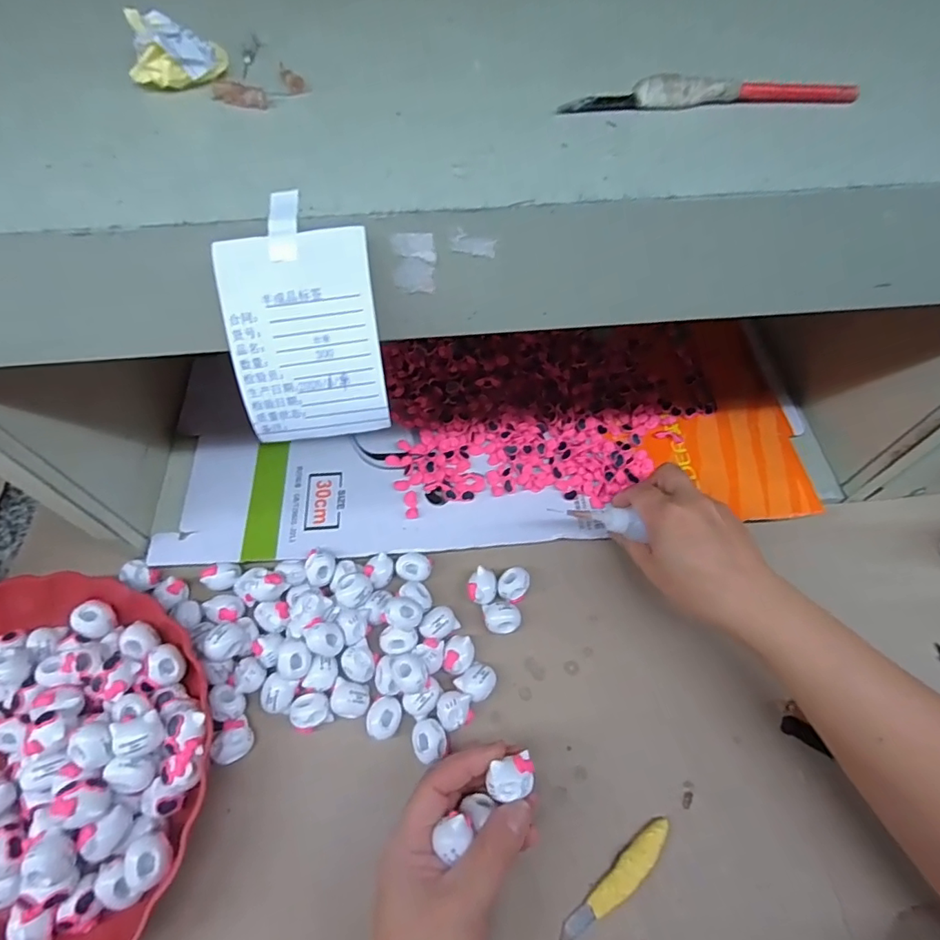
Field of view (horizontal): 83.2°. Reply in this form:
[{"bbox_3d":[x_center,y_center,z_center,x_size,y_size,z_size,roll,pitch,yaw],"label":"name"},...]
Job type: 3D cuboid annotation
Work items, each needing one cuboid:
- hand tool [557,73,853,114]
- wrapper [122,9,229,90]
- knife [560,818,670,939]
[{"bbox_3d":[0.096,-0.152,0.215,0.118,0.010,0.009,-2,60,-3],"label":"hand tool"},{"bbox_3d":[-0.121,-0.173,0.216,0.032,0.019,0.028,-3,60,-3],"label":"wrapper"},{"bbox_3d":[0.085,0.240,0.307,0.088,0.011,0.014,-37,67,-20],"label":"knife"}]

